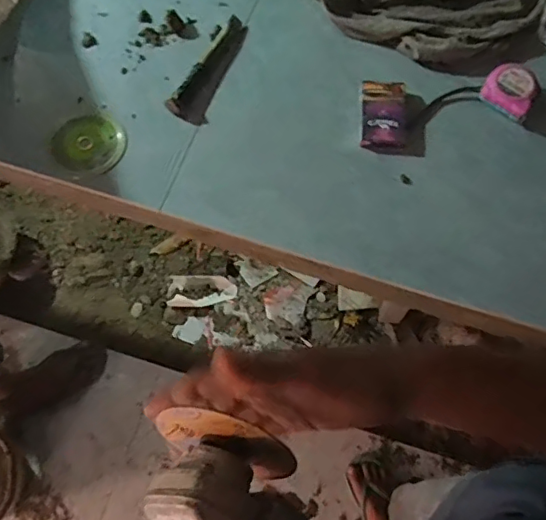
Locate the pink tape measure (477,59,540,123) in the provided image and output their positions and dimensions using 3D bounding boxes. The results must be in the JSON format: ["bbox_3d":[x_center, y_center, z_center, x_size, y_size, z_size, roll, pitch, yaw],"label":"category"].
[{"bbox_3d":[0.323,-0.228,0.753,0.070,0.036,0.062,39,72,14],"label":"pink tape measure"}]

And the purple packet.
[{"bbox_3d":[0.149,-0.193,0.746,0.057,0.019,0.104,5,67,1],"label":"purple packet"}]

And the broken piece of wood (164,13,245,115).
[{"bbox_3d":[-0.090,-0.273,0.769,0.025,0.016,0.181,26,69,10],"label":"broken piece of wood"}]

